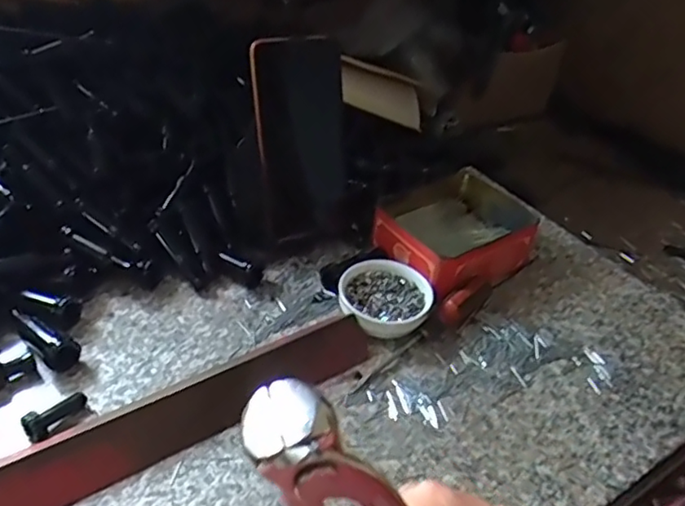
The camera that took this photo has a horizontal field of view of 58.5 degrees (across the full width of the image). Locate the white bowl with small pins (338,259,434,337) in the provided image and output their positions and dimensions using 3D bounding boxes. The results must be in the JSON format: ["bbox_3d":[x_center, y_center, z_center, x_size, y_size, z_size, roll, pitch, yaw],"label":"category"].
[{"bbox_3d":[0.032,0.040,0.483,0.071,0.028,0.071,5,38,-4],"label":"white bowl with small pins"}]

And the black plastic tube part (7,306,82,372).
[{"bbox_3d":[-0.212,0.056,0.432,0.070,0.020,0.022,34,45,30],"label":"black plastic tube part"}]

